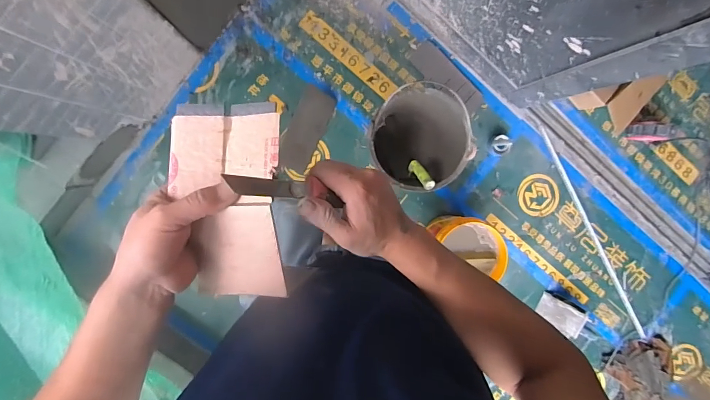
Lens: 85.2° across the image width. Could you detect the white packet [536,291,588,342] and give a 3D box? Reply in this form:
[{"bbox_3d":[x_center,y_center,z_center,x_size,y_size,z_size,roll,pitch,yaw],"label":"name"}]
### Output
[{"bbox_3d":[0.792,0.448,1.494,0.030,0.163,0.109,8,108,-51],"label":"white packet"}]

